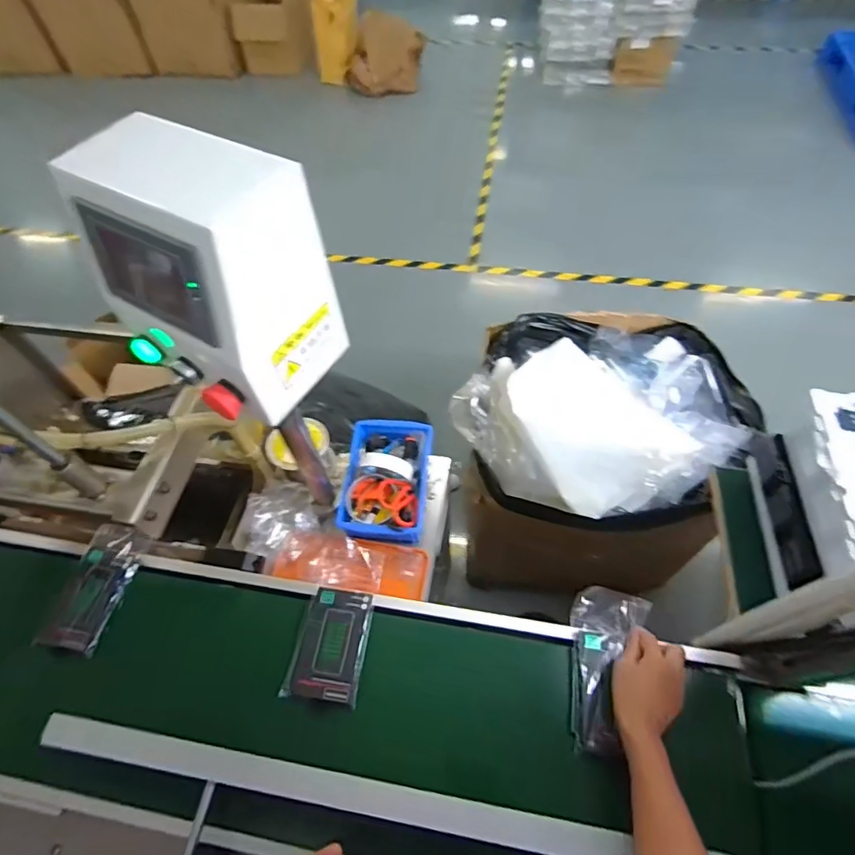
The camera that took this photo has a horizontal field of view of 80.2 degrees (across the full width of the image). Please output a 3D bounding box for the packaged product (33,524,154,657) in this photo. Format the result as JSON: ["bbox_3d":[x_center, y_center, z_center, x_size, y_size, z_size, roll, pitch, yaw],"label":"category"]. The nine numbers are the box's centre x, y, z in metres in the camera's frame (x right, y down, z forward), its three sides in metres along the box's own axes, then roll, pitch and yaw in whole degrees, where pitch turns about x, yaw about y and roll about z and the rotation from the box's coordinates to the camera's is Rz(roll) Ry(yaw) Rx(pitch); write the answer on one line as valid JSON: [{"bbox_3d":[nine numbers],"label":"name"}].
[{"bbox_3d":[-0.474,0.224,0.724,0.093,0.016,0.174,10,58,10],"label":"packaged product"}]

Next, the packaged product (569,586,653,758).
[{"bbox_3d":[0.213,0.291,0.622,0.079,0.037,0.186,15,60,12],"label":"packaged product"}]

